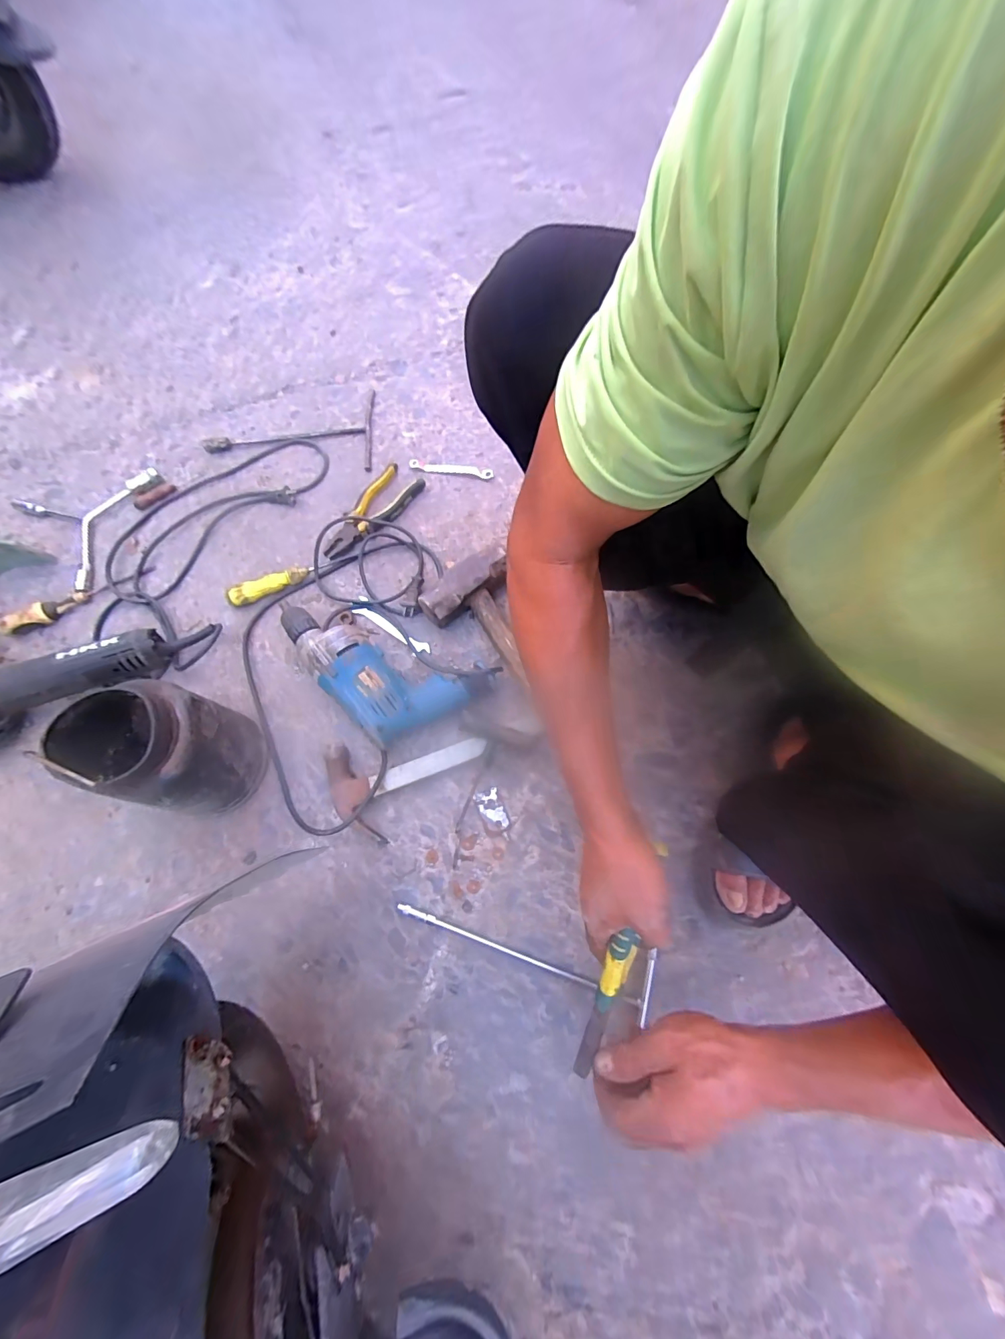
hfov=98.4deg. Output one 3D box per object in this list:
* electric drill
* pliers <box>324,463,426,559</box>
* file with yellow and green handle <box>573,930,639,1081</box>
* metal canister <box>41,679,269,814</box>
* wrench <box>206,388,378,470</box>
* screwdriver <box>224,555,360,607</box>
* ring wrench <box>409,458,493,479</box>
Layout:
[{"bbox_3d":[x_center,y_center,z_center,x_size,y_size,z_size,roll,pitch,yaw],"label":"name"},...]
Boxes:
[{"bbox_3d":[-0.182,-0.005,0.579,0.276,0.075,0.139,28,73,10],"label":"electric drill"},{"bbox_3d":[-0.209,-0.247,0.680,0.074,0.028,0.188,33,76,12],"label":"pliers"},{"bbox_3d":[0.086,0.284,0.370,0.018,0.013,0.132,18,93,8],"label":"file with yellow and green handle"},{"bbox_3d":[-0.366,0.087,0.498,0.123,0.178,0.115,22,72,9],"label":"metal canister"},{"bbox_3d":[-0.370,-0.410,0.751,0.286,0.014,0.169,-3,71,1],"label":"wrench"},{"bbox_3d":[-0.311,-0.138,0.641,0.187,0.023,0.032,-21,72,-5],"label":"screwdriver"},{"bbox_3d":[-0.084,-0.332,0.715,0.137,0.011,0.019,8,72,5],"label":"ring wrench"}]

